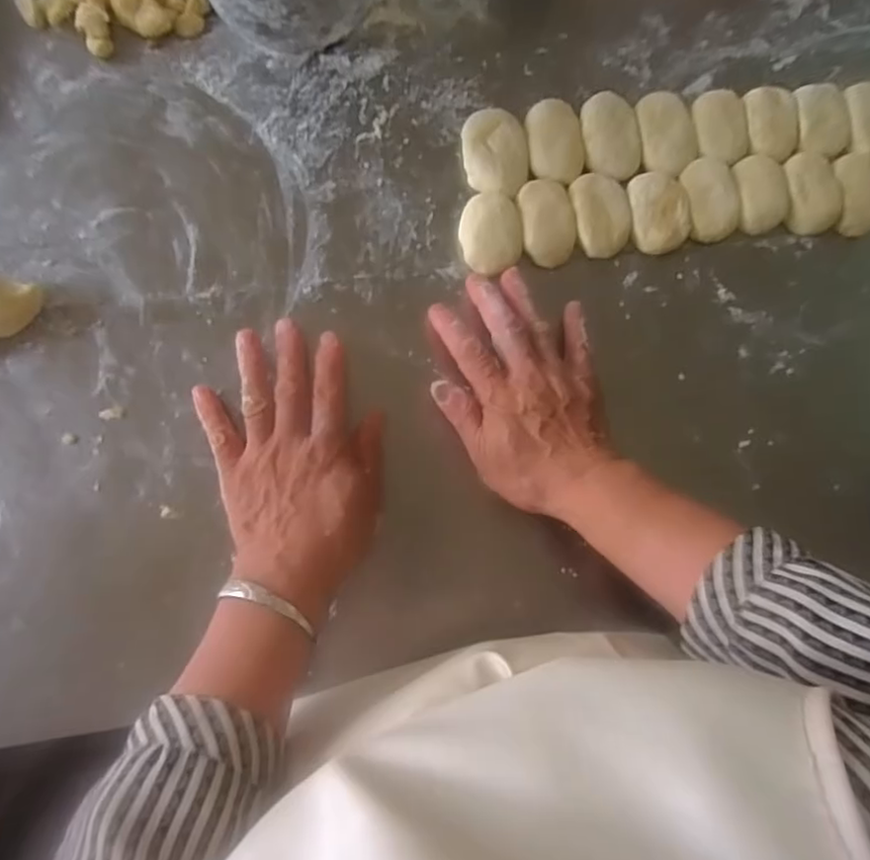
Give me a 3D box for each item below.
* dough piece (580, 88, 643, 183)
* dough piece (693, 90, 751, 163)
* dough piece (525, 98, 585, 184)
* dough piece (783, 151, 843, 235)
[{"bbox_3d":[0.136,-0.229,0.486,0.044,0.021,0.067,-7,83,-6],"label":"dough piece"},{"bbox_3d":[0.225,-0.240,0.496,0.041,0.017,0.060,-6,83,-6],"label":"dough piece"},{"bbox_3d":[0.093,-0.221,0.482,0.042,0.020,0.063,-10,84,-6],"label":"dough piece"},{"bbox_3d":[0.295,-0.188,0.490,0.040,0.019,0.064,-5,83,-6],"label":"dough piece"}]

